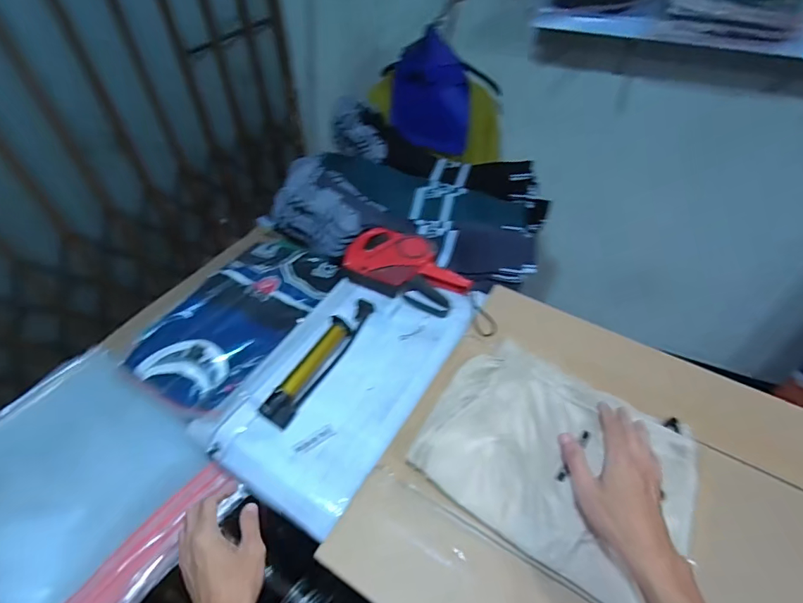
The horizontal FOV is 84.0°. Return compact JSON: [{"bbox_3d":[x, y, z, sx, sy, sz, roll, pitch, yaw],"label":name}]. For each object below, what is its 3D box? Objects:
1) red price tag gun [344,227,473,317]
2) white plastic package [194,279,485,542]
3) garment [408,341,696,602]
[{"bbox_3d":[0.012,-0.061,0.803,0.221,0.040,0.137,18,52,16],"label":"red price tag gun"},{"bbox_3d":[-0.085,0.105,0.689,0.239,0.037,0.410,26,54,21],"label":"white plastic package"},{"bbox_3d":[0.196,0.196,0.568,0.313,0.038,0.240,29,55,23],"label":"garment"}]

